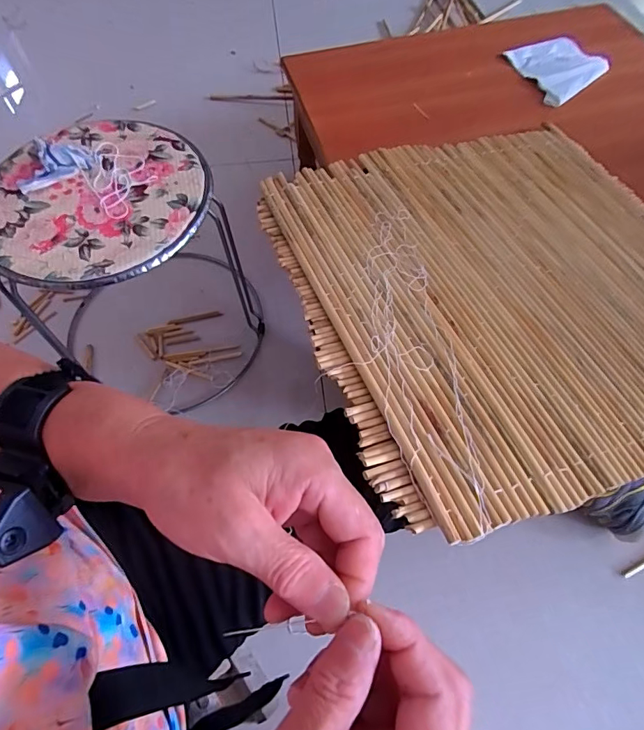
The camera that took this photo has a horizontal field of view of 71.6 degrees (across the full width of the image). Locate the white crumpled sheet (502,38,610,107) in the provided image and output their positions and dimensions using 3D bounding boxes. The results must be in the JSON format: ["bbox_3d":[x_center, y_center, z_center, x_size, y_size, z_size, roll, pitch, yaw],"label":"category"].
[{"bbox_3d":[0.410,-0.538,0.799,0.157,0.013,0.154,-36,67,-17],"label":"white crumpled sheet"}]

